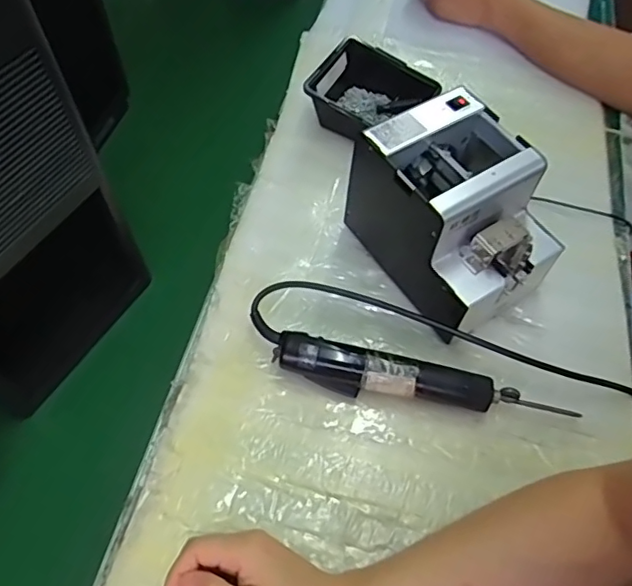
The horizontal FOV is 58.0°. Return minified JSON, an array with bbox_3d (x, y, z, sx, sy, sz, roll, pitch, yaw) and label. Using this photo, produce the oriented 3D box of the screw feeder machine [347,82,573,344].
[{"bbox_3d":[0.135,-0.073,0.560,0.130,0.150,0.173,-29,62,-17],"label":"screw feeder machine"}]

